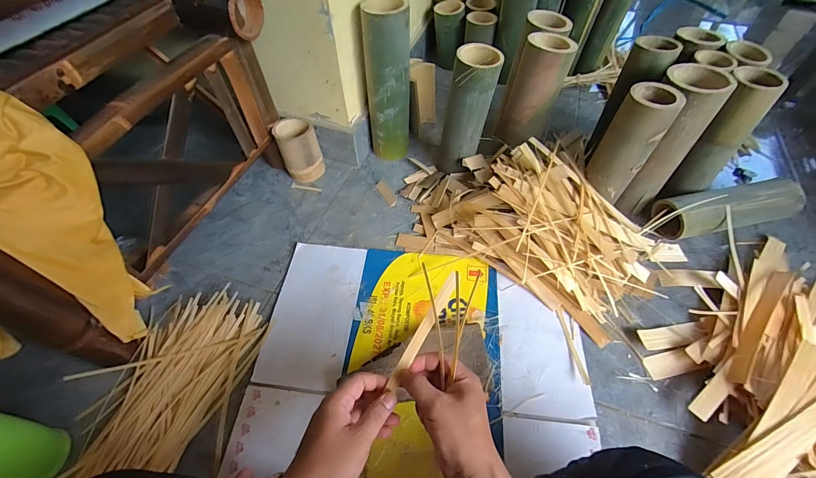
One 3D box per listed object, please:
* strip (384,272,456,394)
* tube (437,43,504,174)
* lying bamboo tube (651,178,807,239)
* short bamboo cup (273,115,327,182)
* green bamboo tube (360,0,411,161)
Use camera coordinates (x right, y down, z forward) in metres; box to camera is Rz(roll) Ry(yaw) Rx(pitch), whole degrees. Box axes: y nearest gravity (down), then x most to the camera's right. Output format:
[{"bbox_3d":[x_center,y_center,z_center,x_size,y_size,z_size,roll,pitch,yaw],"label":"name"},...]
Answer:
[{"bbox_3d":[0.019,0.106,0.417,0.015,0.007,0.148,30,86,20],"label":"strip"},{"bbox_3d":[0.121,-0.254,0.735,0.093,0.244,0.081,7,55,5],"label":"tube"},{"bbox_3d":[0.634,-0.060,0.729,0.334,0.099,0.085,-9,55,-6],"label":"lying bamboo tube"},{"bbox_3d":[-0.245,-0.200,0.817,0.085,0.121,0.088,0,54,0],"label":"short bamboo cup"},{"bbox_3d":[-0.045,-0.328,0.782,0.096,0.325,0.085,-3,54,-1],"label":"green bamboo tube"}]

